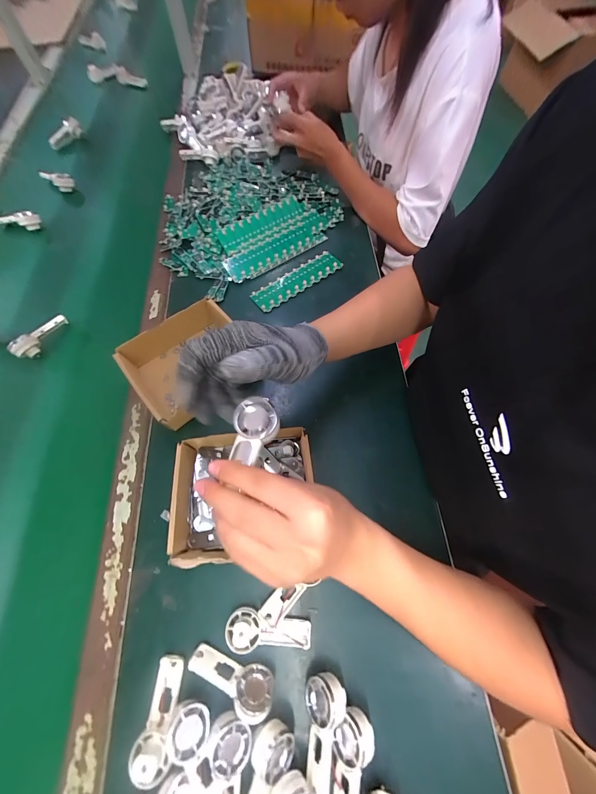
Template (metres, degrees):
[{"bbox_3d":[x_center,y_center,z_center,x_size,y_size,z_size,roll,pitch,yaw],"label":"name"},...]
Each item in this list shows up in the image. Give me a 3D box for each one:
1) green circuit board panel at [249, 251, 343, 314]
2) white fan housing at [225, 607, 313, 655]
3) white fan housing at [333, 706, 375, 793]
[{"bbox_3d":[-0.001,-0.222,0.539,0.185,0.007,0.052,-36,72,-14],"label":"green circuit board panel"},{"bbox_3d":[-0.033,0.264,0.319,0.093,0.032,0.037,4,67,3],"label":"white fan housing"},{"bbox_3d":[0.050,0.362,0.271,0.036,0.030,0.096,9,67,5],"label":"white fan housing"}]

